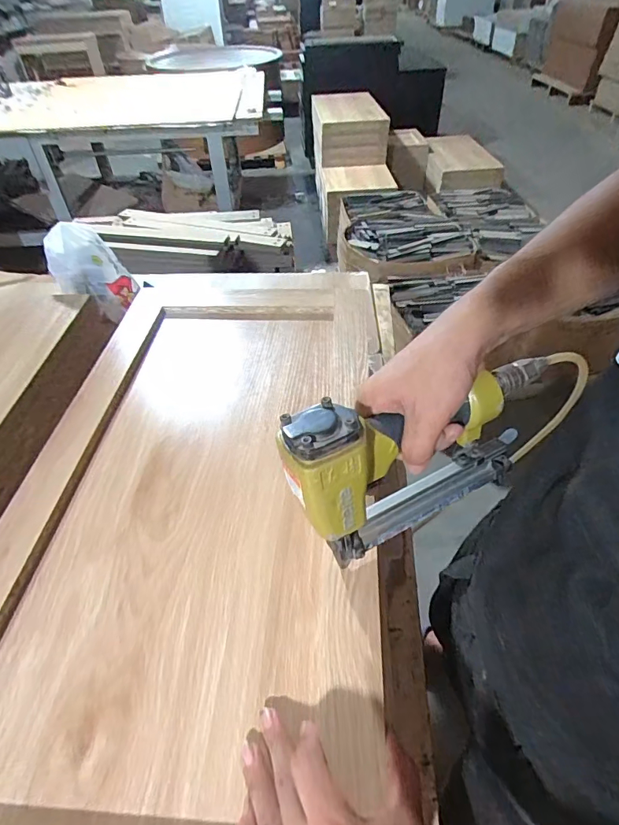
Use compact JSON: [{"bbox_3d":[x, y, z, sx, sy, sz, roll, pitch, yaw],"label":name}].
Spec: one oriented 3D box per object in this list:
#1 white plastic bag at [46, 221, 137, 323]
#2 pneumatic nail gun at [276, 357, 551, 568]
[{"bbox_3d":[-0.437,-0.276,0.918,0.146,0.198,0.067,-24,50,-20],"label":"white plastic bag"},{"bbox_3d":[0.099,0.028,0.406,0.265,0.145,0.065,-23,50,-20],"label":"pneumatic nail gun"}]

